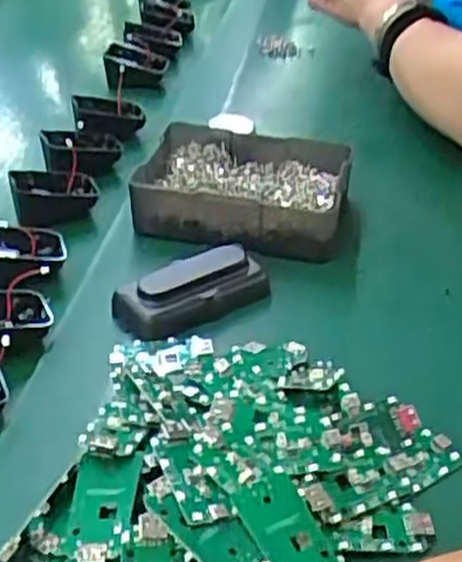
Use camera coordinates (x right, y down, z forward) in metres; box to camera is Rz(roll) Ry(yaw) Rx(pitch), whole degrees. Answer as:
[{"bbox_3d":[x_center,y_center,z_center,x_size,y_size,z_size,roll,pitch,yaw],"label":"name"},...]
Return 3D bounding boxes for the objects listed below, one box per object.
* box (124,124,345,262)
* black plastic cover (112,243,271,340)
[{"bbox_3d":[0.013,-0.078,0.643,0.162,0.046,0.135,7,37,12],"label":"box"},{"bbox_3d":[-0.024,0.008,0.542,0.109,0.040,0.041,-20,40,-24],"label":"black plastic cover"}]

